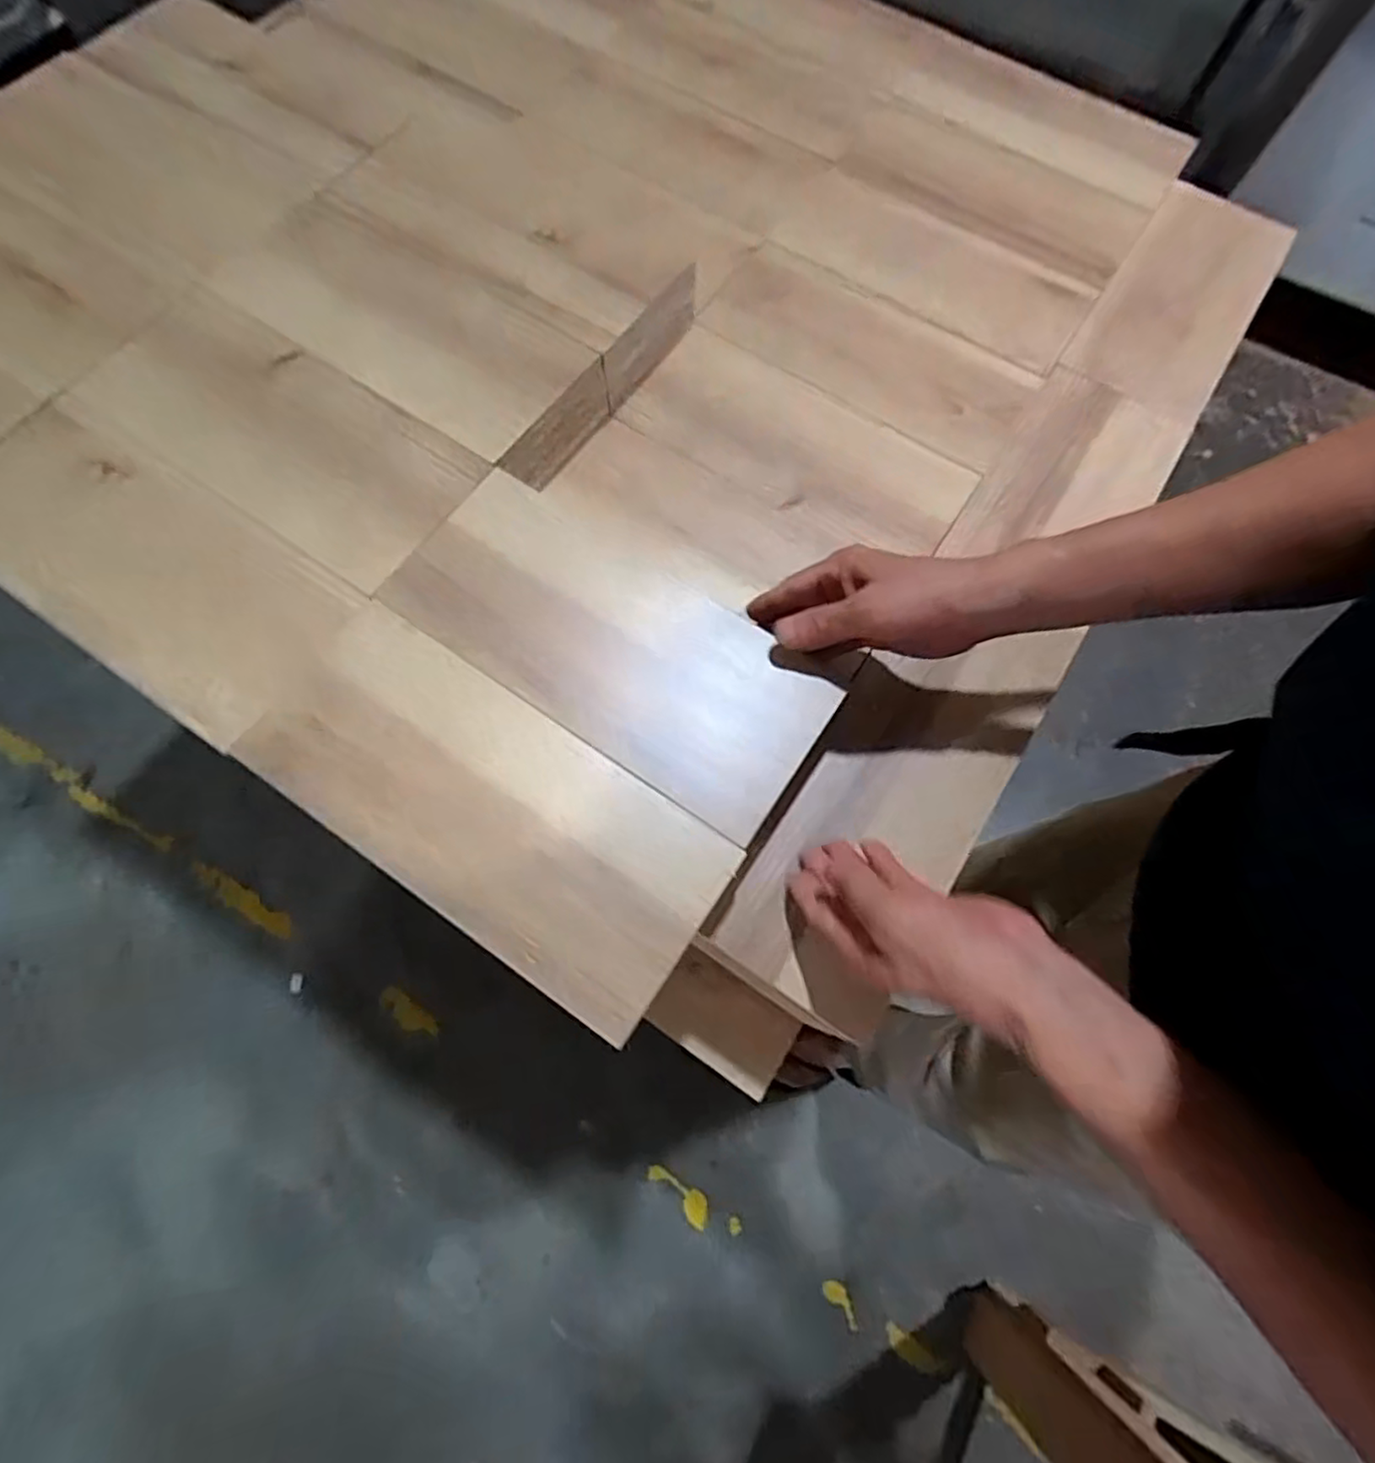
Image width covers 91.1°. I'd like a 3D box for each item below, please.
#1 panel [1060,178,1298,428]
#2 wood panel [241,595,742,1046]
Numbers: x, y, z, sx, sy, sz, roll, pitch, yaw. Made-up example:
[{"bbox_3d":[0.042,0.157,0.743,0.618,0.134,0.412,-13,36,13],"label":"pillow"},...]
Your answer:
[{"bbox_3d":[0.478,-0.422,0.648,0.130,0.014,0.310,33,74,8],"label":"panel"},{"bbox_3d":[-0.123,0.043,0.410,0.290,0.006,0.130,33,74,8],"label":"wood panel"}]

